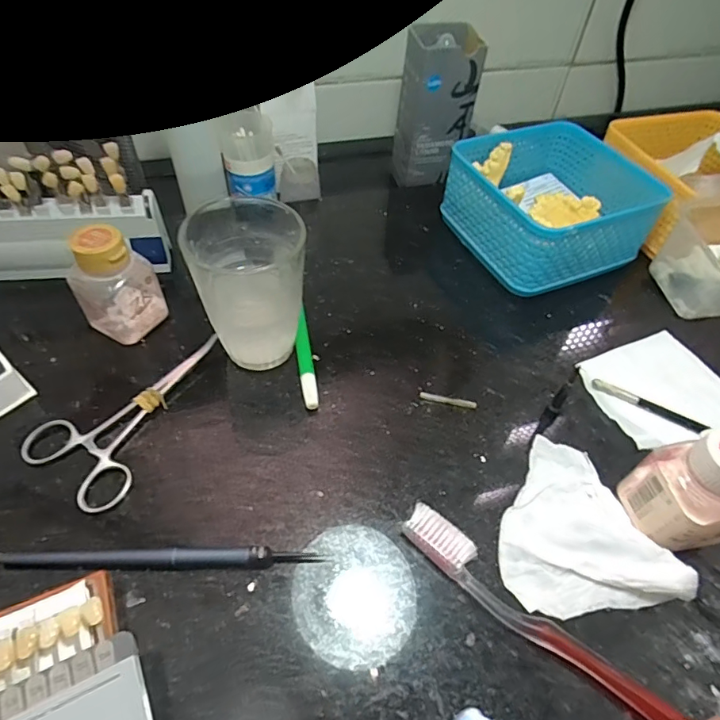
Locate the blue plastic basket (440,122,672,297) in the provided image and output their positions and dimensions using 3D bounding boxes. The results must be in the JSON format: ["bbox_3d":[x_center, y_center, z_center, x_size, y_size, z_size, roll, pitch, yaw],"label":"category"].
[{"bbox_3d":[0.153,-0.129,0.410,0.133,0.065,0.136,-22,55,-20],"label":"blue plastic basket"}]

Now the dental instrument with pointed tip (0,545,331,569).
[{"bbox_3d":[-0.097,0.098,0.242,0.157,0.009,0.010,0,51,-3],"label":"dental instrument with pointed tip"}]

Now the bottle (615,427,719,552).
[{"bbox_3d":[0.165,0.064,0.243,0.037,0.071,0.044,-12,52,-13],"label":"bottle"}]

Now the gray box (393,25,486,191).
[{"bbox_3d":[0.068,-0.225,0.445,0.059,0.118,0.054,-8,52,-9],"label":"gray box"}]

